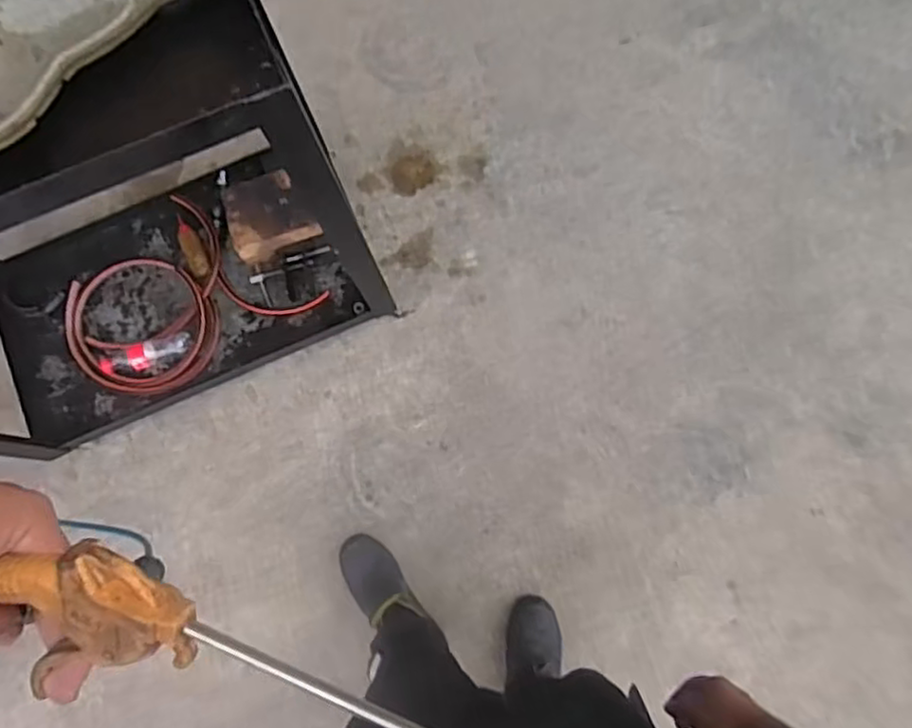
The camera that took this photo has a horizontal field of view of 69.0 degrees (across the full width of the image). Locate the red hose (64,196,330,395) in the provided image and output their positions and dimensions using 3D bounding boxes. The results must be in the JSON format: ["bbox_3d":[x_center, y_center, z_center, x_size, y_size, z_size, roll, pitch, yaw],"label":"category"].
[{"bbox_3d":[-0.642,-0.172,1.516,0.532,0.037,0.417,-33,79,-5],"label":"red hose"}]

